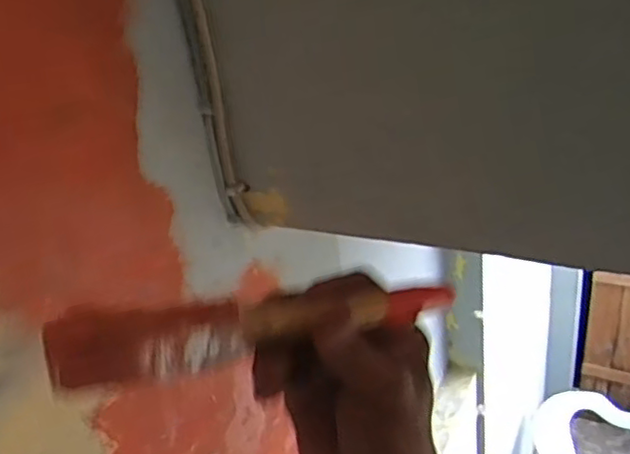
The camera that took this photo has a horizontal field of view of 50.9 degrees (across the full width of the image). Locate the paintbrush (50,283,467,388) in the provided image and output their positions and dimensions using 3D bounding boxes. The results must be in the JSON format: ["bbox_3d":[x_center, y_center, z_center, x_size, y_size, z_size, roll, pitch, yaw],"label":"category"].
[{"bbox_3d":[-0.017,0.048,0.321,0.208,0.044,0.019,-4,25,-31],"label":"paintbrush"}]

